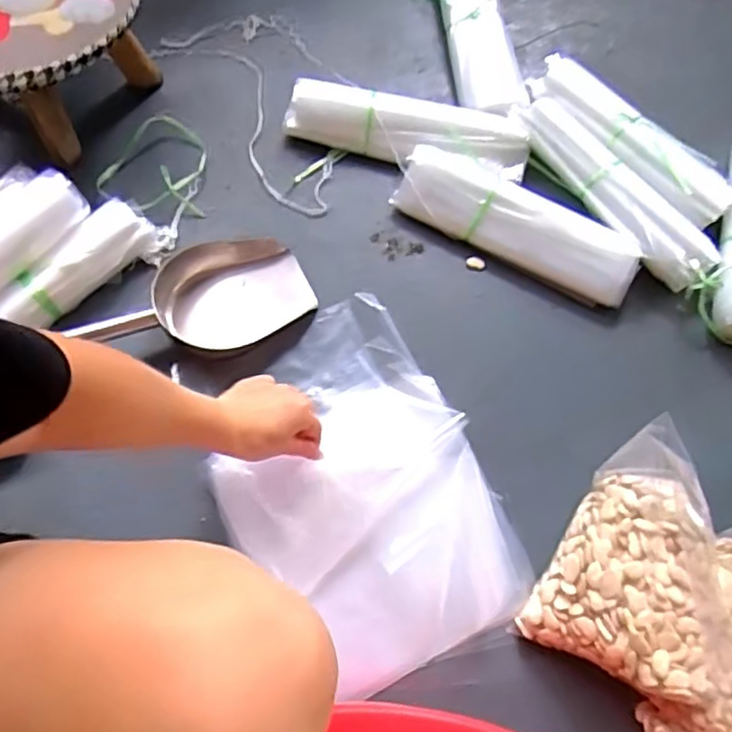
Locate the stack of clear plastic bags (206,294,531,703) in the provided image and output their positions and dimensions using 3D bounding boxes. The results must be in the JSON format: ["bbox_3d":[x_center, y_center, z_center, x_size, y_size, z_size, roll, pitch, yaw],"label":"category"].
[{"bbox_3d":[-0.011,0.117,0.657,0.240,0.030,0.356,-25,71,-15],"label":"stack of clear plastic bags"}]

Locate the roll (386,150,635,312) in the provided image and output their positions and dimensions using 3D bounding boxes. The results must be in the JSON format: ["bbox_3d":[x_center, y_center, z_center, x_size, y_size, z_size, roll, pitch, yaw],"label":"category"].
[{"bbox_3d":[0.173,-0.165,0.771,0.284,0.055,0.088,28,72,8],"label":"roll"}]

